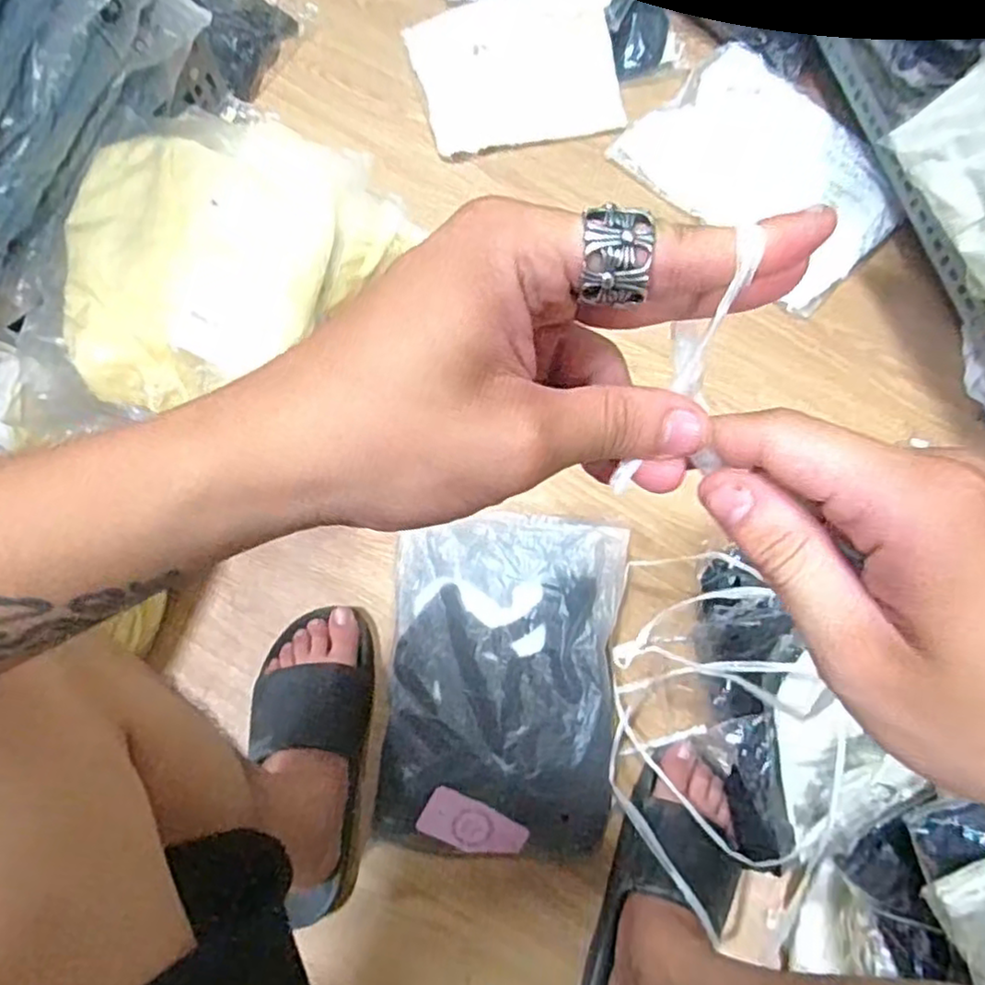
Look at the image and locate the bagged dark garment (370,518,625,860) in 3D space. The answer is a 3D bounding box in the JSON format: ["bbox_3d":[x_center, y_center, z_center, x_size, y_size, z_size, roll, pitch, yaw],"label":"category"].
[{"bbox_3d":[0.010,0.183,0.662,0.217,0.057,0.310,4,76,0],"label":"bagged dark garment"}]

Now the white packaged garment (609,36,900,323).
[{"bbox_3d":[0.338,-0.397,0.833,0.239,0.026,0.317,-42,81,-10],"label":"white packaged garment"}]

